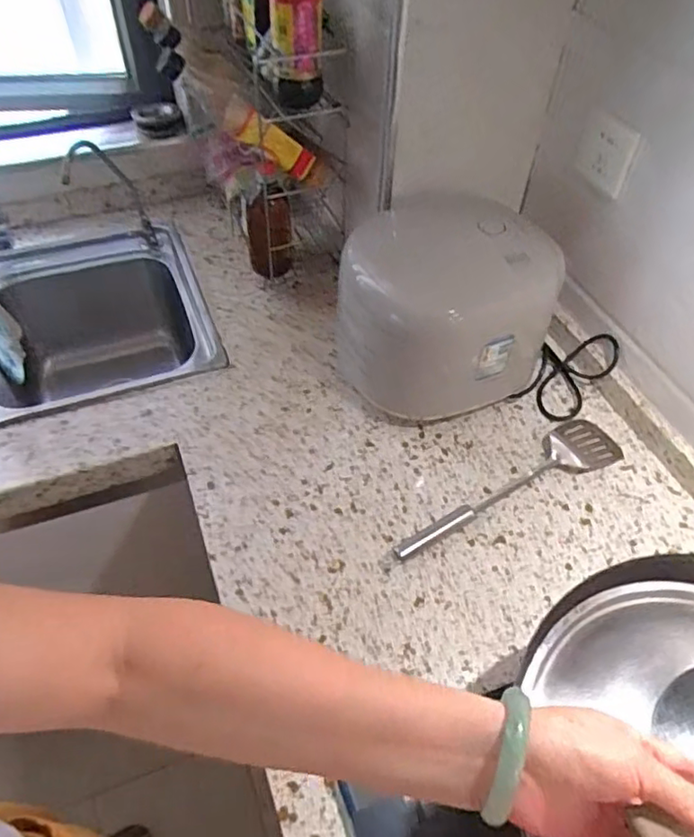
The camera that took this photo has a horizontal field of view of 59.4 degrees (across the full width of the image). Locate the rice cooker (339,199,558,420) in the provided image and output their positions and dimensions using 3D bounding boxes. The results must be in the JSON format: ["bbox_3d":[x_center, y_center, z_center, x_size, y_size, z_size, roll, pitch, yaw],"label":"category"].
[{"bbox_3d":[0.122,-0.150,0.821,0.258,0.218,0.226,6,50,3],"label":"rice cooker"}]

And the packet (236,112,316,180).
[{"bbox_3d":[-0.093,-0.368,0.834,0.116,0.041,0.031,16,32,-49],"label":"packet"}]

